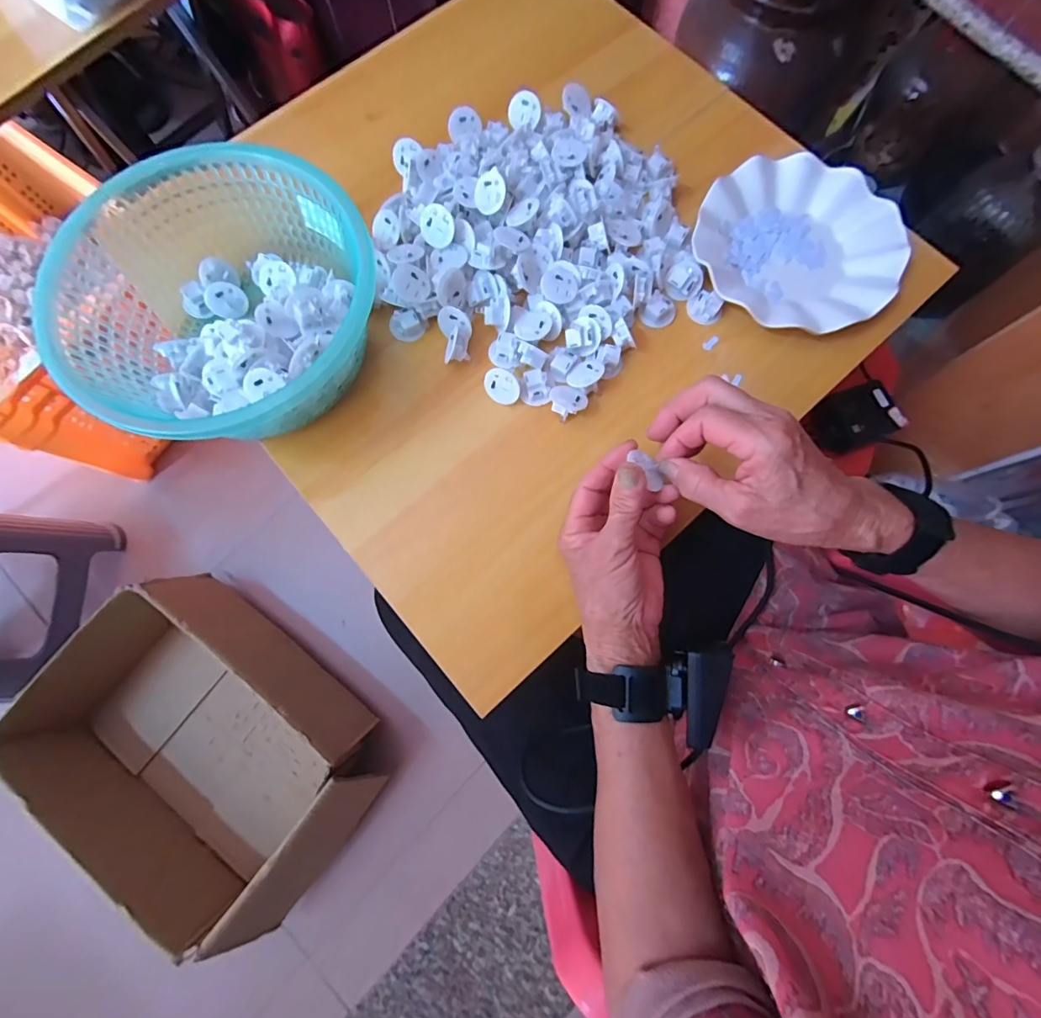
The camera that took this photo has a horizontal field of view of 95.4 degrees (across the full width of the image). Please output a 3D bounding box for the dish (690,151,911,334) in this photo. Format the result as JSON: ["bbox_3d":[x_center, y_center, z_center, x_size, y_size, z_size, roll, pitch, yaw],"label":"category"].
[{"bbox_3d":[0.257,-0.247,0.443,0.181,0.023,0.178,0,77,0],"label":"dish"}]

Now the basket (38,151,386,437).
[{"bbox_3d":[-0.238,-0.160,0.386,0.213,0.088,0.231,0,77,0],"label":"basket"}]

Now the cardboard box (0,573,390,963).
[{"bbox_3d":[-0.494,0.356,0.744,0.534,0.162,0.337,37,80,8],"label":"cardboard box"}]

